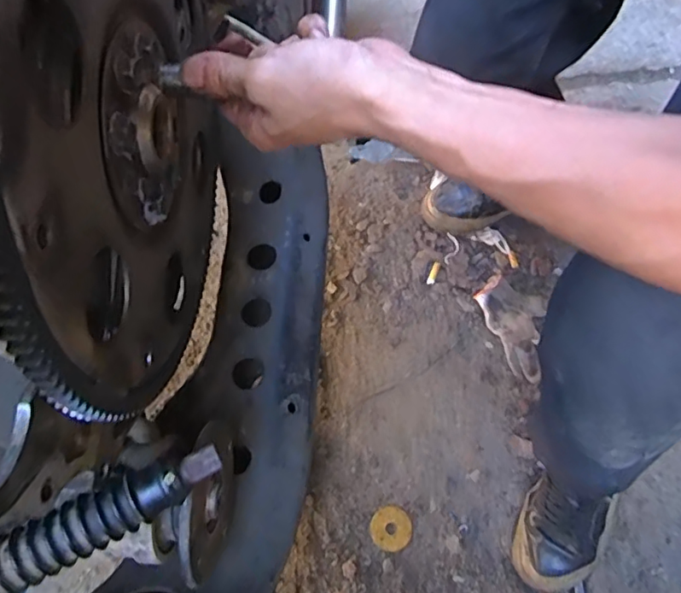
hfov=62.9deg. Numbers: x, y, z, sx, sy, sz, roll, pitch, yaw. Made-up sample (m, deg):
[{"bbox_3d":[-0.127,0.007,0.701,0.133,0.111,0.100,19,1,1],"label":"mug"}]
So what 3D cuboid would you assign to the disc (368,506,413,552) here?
[{"bbox_3d":[0.071,0.325,0.781,0.056,0.004,0.057,-1,66,1],"label":"disc"}]

